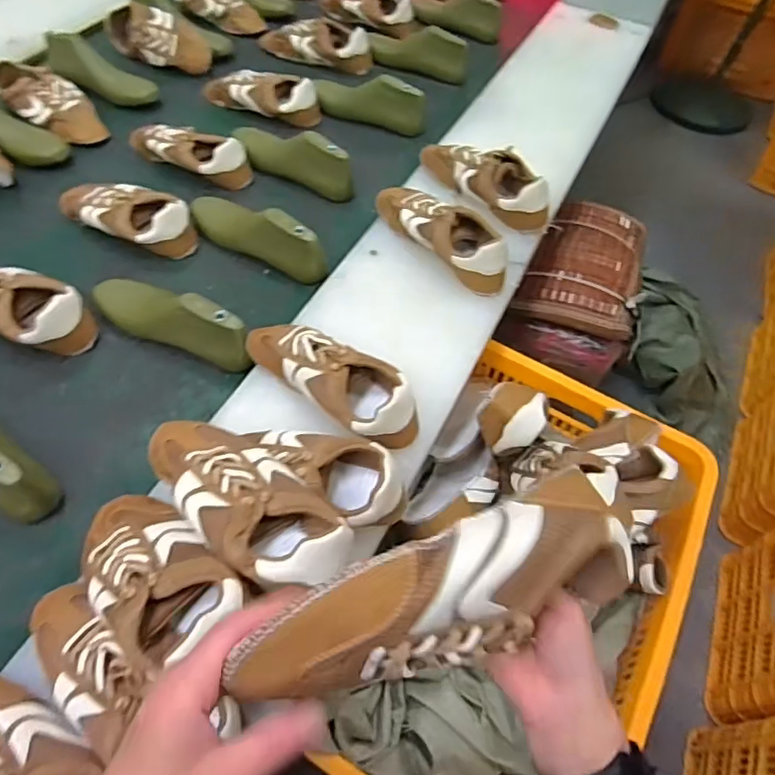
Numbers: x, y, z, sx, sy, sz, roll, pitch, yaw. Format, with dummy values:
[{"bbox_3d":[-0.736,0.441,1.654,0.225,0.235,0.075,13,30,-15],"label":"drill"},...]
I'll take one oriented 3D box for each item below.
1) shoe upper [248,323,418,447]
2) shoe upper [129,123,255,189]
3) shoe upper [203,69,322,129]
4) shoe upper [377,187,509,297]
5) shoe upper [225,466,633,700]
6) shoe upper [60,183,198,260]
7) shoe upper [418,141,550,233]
[{"bbox_3d":[-0.068,-0.012,0.675,0.244,0.091,0.094,37,61,18],"label":"shoe upper"},{"bbox_3d":[-0.351,-0.417,0.993,0.239,0.066,0.078,24,57,11],"label":"shoe upper"},{"bbox_3d":[-0.251,-0.569,1.105,0.249,0.066,0.077,17,56,6],"label":"shoe upper"},{"bbox_3d":[0.080,-0.235,0.849,0.090,0.082,0.251,-28,63,-22],"label":"shoe upper"},{"bbox_3d":[0.033,0.109,0.301,0.219,0.067,0.061,-15,58,-20],"label":"shoe upper"},{"bbox_3d":[-0.414,-0.282,0.896,0.244,0.061,0.105,30,59,14],"label":"shoe upper"},{"bbox_3d":[0.156,-0.337,0.934,0.084,0.092,0.249,-33,65,-24],"label":"shoe upper"}]

